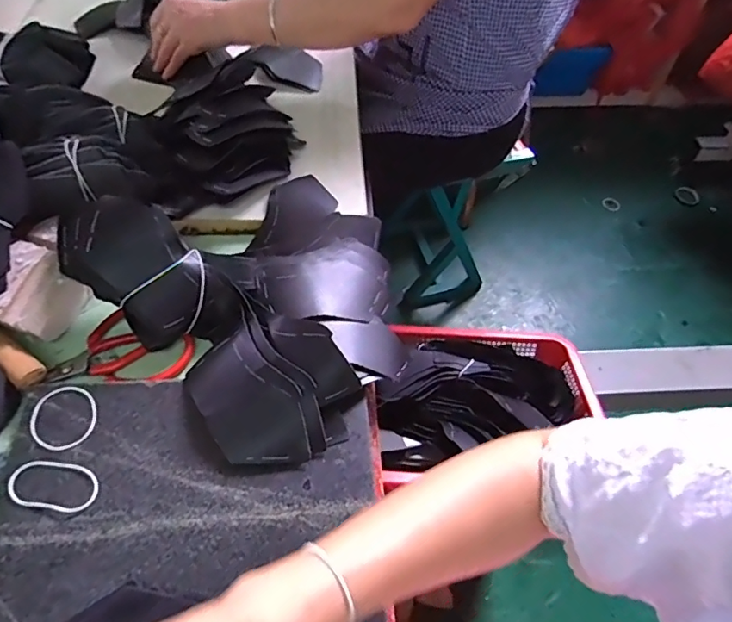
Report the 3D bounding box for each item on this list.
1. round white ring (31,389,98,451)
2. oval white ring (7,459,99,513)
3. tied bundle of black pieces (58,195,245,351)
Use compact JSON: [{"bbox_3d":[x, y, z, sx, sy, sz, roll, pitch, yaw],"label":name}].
[{"bbox_3d":[-0.258,0.091,0.434,0.051,0.005,0.061,-24,60,-18],"label":"round white ring"},{"bbox_3d":[-0.247,0.137,0.399,0.071,0.004,0.035,8,55,3],"label":"oval white ring"},{"bbox_3d":[-0.201,-0.029,0.482,0.097,0.060,0.186,-44,108,-15],"label":"tied bundle of black pieces"}]

